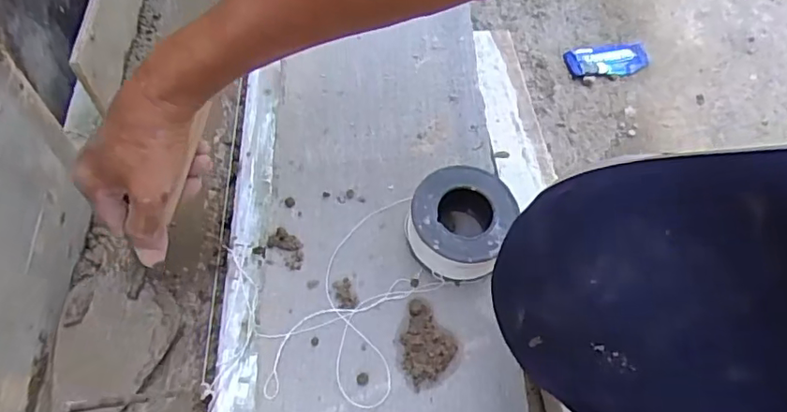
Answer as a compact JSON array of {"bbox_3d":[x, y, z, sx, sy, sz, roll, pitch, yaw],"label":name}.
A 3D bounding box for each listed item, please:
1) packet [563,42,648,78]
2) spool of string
[{"bbox_3d":[0.269,-0.184,0.697,0.107,0.007,0.044,-10,62,-7],"label":"packet"},{"bbox_3d":[0.052,0.013,0.448,0.076,0.043,0.081,1,61,-1],"label":"spool of string"}]

